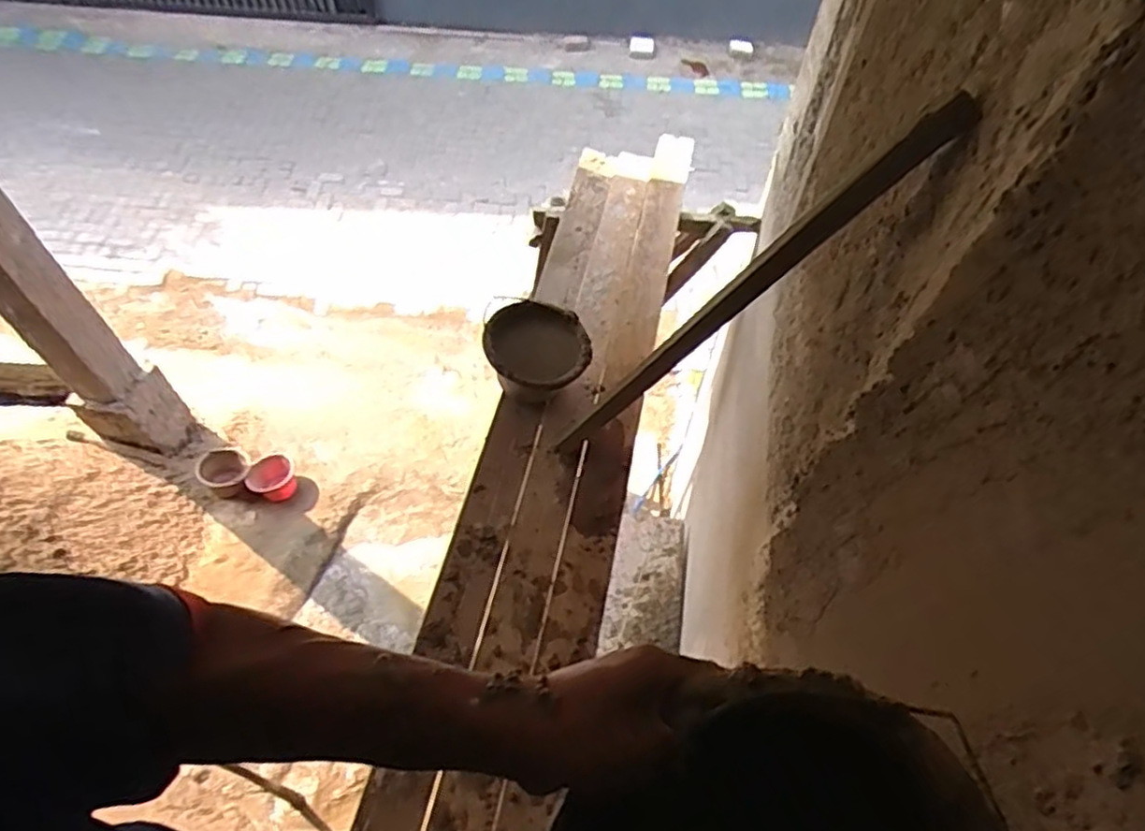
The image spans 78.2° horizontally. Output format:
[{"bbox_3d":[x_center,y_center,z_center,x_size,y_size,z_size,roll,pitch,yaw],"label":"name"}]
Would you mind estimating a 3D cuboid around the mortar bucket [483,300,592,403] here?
[{"bbox_3d":[-0.088,-0.139,1.732,0.245,0.166,0.246,-5,57,-7],"label":"mortar bucket"}]

